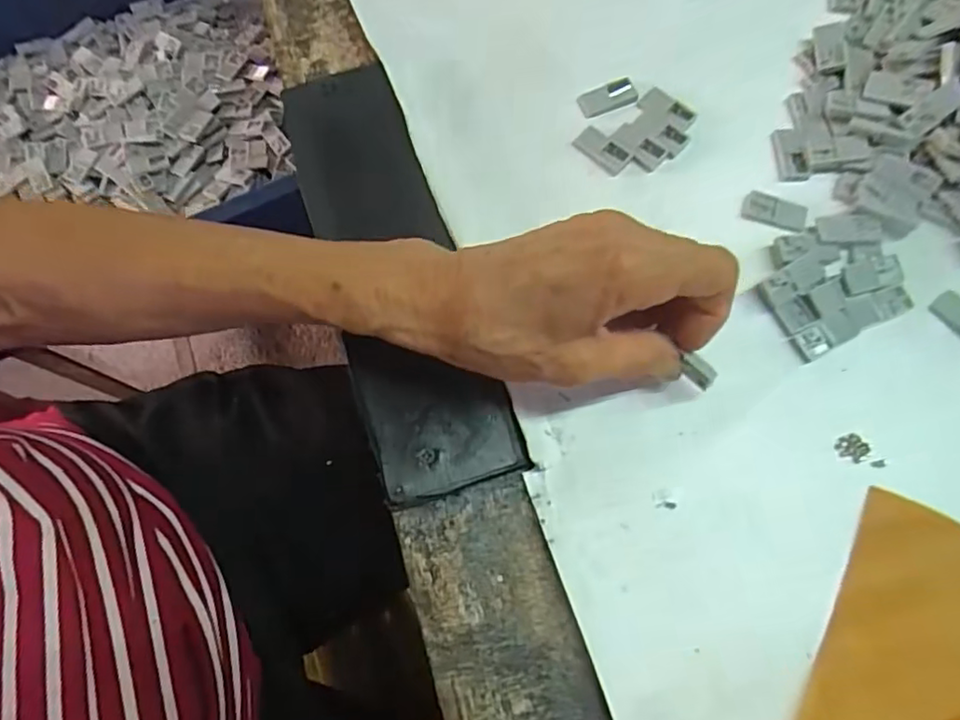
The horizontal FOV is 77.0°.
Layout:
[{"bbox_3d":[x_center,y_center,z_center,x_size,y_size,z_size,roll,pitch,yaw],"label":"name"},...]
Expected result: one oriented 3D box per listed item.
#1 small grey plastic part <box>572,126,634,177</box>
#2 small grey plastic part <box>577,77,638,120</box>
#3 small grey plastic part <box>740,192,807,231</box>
[{"bbox_3d":[0.060,-0.103,0.296,0.028,0.006,0.014,42,78,12],"label":"small grey plastic part"},{"bbox_3d":[0.064,-0.132,0.302,0.028,0.006,0.014,-20,74,-5],"label":"small grey plastic part"},{"bbox_3d":[0.139,-0.071,0.284,0.029,0.004,0.015,15,74,5],"label":"small grey plastic part"}]

